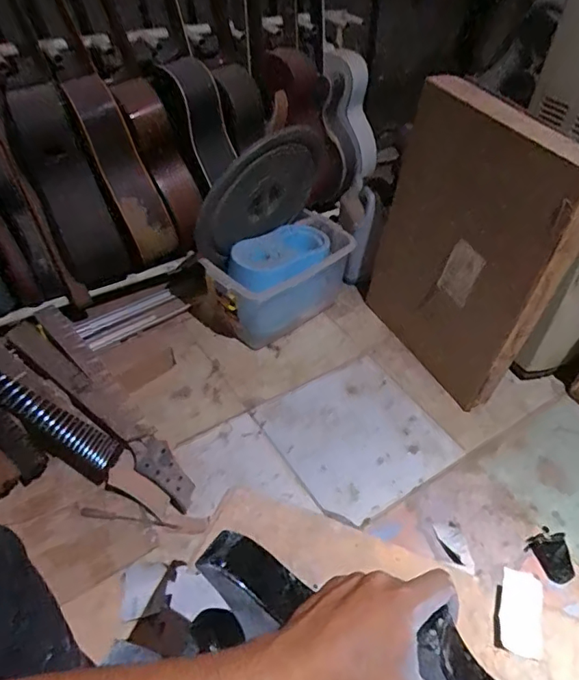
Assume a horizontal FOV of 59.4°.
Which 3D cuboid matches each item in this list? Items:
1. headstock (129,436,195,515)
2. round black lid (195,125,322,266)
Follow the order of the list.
[{"bbox_3d":[-0.278,0.295,1.122,0.079,0.012,0.184,-33,79,-11],"label":"headstock"},{"bbox_3d":[-0.064,-0.407,1.384,0.383,0.383,0.038,-31,70,-21],"label":"round black lid"}]

